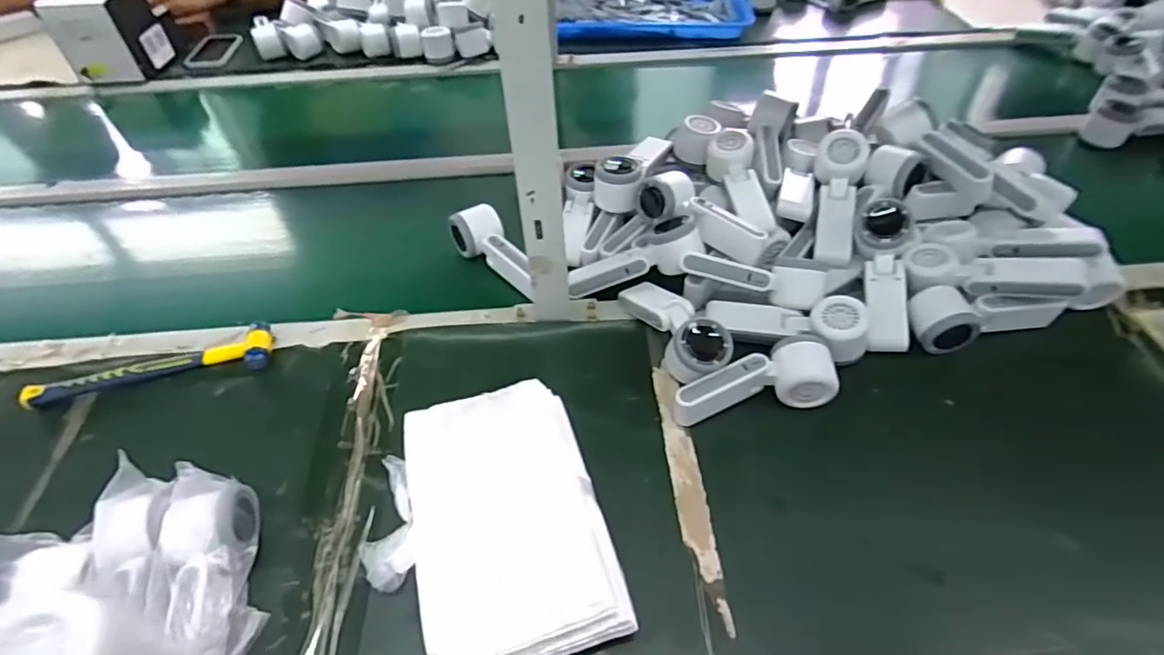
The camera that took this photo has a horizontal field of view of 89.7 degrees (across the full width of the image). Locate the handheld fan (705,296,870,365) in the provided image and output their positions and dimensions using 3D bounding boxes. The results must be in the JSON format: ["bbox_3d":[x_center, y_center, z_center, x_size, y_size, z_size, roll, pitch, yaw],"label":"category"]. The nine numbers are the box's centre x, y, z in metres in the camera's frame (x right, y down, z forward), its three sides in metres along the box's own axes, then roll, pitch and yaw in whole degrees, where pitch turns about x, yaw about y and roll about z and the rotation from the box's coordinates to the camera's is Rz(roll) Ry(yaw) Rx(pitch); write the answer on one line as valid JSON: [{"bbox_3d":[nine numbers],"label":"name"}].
[{"bbox_3d":[0.219,0.004,0.636,0.167,0.055,0.073,8,49,24],"label":"handheld fan"}]

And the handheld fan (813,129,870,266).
[{"bbox_3d":[0.307,-0.155,0.693,0.060,0.045,0.167,8,79,6],"label":"handheld fan"}]

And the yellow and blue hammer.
[{"bbox_3d":[-0.467,0.042,0.641,0.240,0.026,0.056,-10,49,-7],"label":"yellow and blue hammer"}]

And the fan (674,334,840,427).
[{"bbox_3d":[0.168,0.052,0.586,0.156,0.054,0.064,-5,48,-3],"label":"fan"}]

